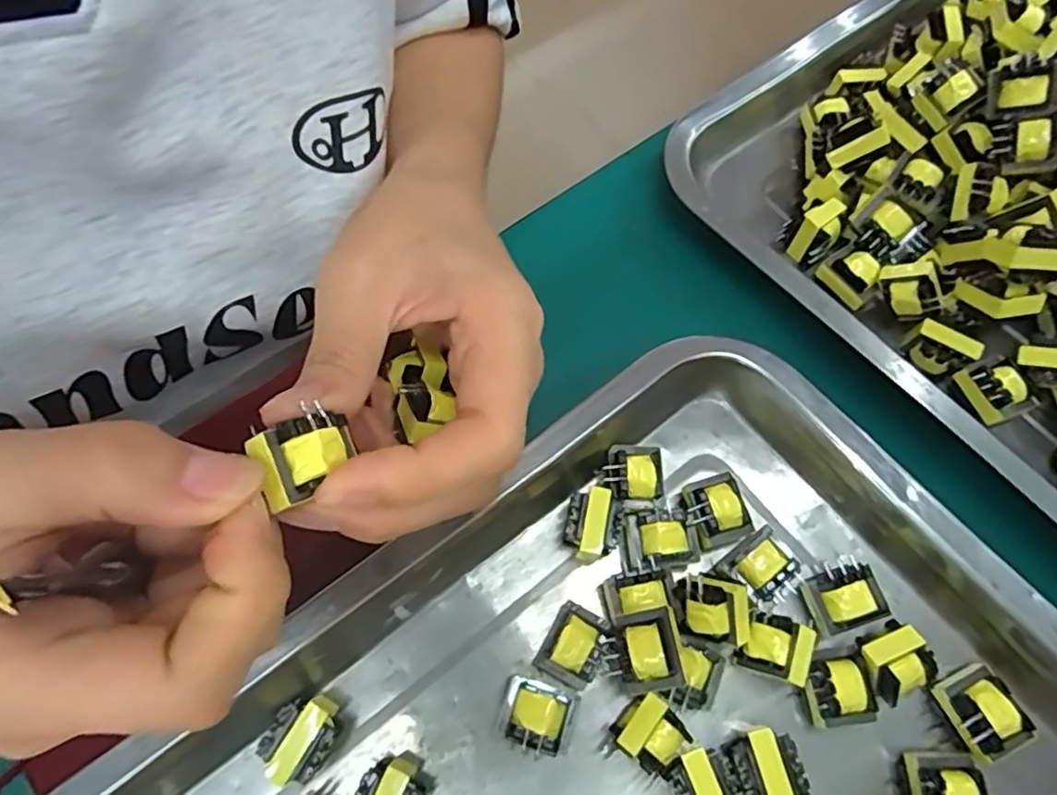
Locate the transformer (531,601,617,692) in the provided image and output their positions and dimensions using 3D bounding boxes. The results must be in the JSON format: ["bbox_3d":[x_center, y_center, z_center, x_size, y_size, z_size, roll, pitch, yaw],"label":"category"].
[{"bbox_3d":[0.016,0.088,0.226,0.021,0.019,0.024,29,69,14],"label":"transformer"}]

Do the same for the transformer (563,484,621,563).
[{"bbox_3d":[0.023,0.049,0.243,0.019,0.018,0.027,15,66,8],"label":"transformer"}]

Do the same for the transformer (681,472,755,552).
[{"bbox_3d":[0.070,0.044,0.246,0.021,0.020,0.025,-18,66,-7],"label":"transformer"}]

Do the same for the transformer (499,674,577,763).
[{"bbox_3d":[0.003,0.109,0.220,0.024,0.024,0.020,15,66,8],"label":"transformer"}]

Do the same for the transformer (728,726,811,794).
[{"bbox_3d":[0.078,0.123,0.214,0.020,0.022,0.024,-17,66,-6],"label":"transformer"}]

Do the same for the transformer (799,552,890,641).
[{"bbox_3d":[0.112,0.072,0.231,0.023,0.015,0.022,-18,66,-7],"label":"transformer"}]

